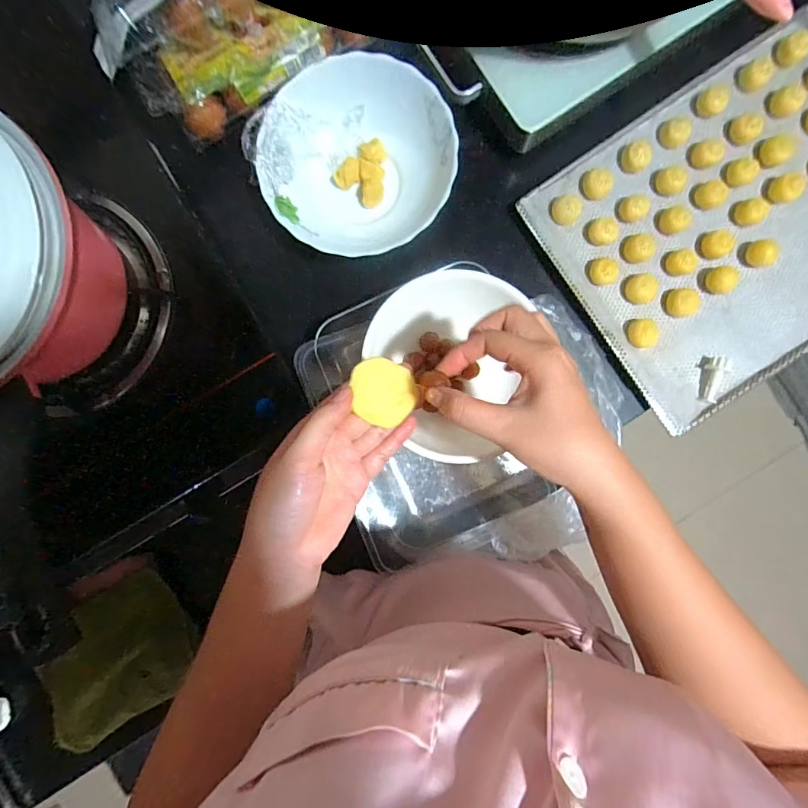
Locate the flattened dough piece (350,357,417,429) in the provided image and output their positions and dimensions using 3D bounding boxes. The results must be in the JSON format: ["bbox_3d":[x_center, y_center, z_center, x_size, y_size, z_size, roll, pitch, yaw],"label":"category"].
[{"bbox_3d":[-0.014,-0.010,0.317,0.044,0.006,0.046,-9,101,-13],"label":"flattened dough piece"}]

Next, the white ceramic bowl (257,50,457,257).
[{"bbox_3d":[-0.047,-0.246,0.453,0.185,0.057,0.187,0,89,1],"label":"white ceramic bowl"}]

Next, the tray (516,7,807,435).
[{"bbox_3d":[0.373,-0.202,0.477,0.401,0.031,0.311,-33,89,0],"label":"tray"}]

